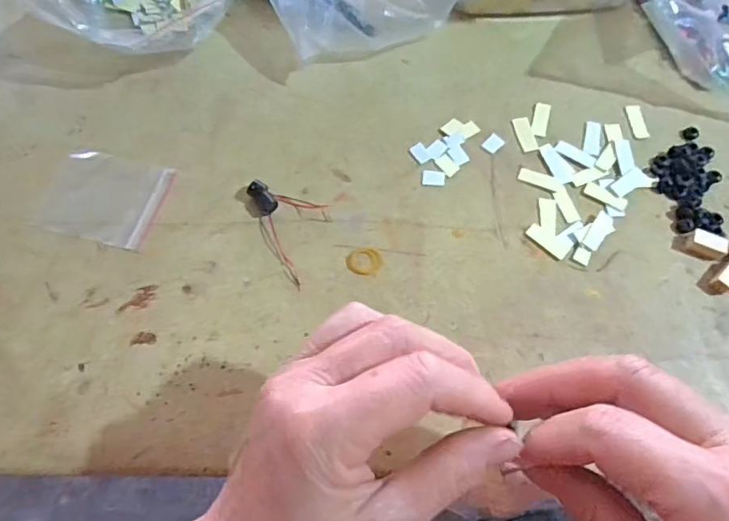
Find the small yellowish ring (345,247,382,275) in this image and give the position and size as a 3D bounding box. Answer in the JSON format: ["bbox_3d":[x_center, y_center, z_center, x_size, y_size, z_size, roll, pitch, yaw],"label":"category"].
[{"bbox_3d":[0.000,0.000,0.331,0.023,0.004,0.018,-7,67,-4],"label":"small yellowish ring"}]

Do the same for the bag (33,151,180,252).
[{"bbox_3d":[-0.172,-0.042,0.350,0.078,0.005,0.062,14,67,6],"label":"bag"}]

